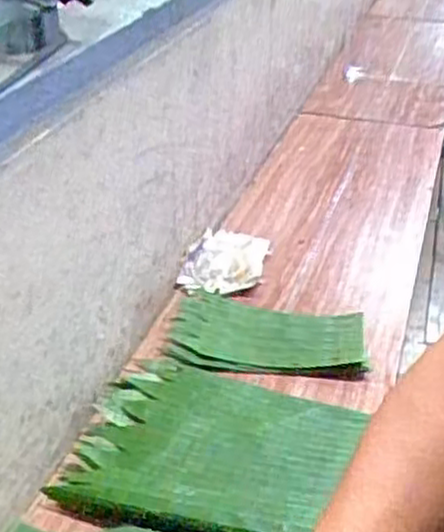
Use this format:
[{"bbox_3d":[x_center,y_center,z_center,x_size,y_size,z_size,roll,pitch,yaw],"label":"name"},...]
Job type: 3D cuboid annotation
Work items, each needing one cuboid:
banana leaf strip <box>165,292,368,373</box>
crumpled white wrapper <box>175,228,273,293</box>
[{"bbox_3d":[0.057,0.083,0.942,0.234,0.014,0.135,5,31,7],"label":"banana leaf strip"},{"bbox_3d":[0.009,-0.011,1.093,0.109,0.020,0.175,9,32,15],"label":"crumpled white wrapper"}]

